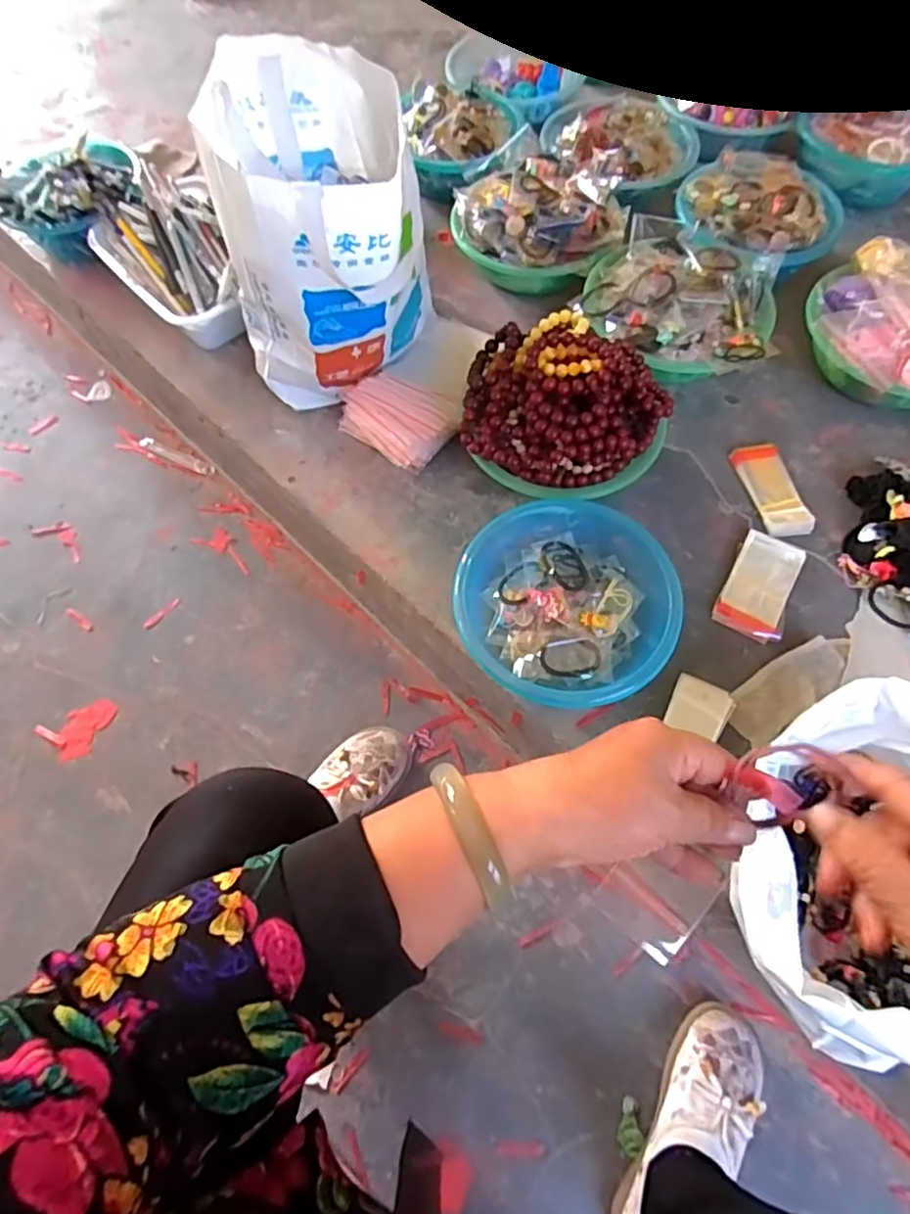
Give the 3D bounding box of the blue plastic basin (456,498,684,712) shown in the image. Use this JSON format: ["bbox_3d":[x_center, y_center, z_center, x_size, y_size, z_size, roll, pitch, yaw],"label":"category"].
[{"bbox_3d":[0.116,-0.008,0.671,0.213,0.077,0.221,-1,66,1],"label":"blue plastic basin"}]

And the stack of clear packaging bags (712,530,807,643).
[{"bbox_3d":[0.343,-0.022,0.702,0.070,0.019,0.128,27,69,13],"label":"stack of clear packaging bags"}]

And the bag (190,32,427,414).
[{"bbox_3d":[-0.145,-0.407,0.713,0.200,0.288,0.228,4,65,2],"label":"bag"}]

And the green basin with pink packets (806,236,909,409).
[{"bbox_3d":[0.575,-0.350,0.804,0.227,0.114,0.228,0,64,0],"label":"green basin with pink packets"}]

